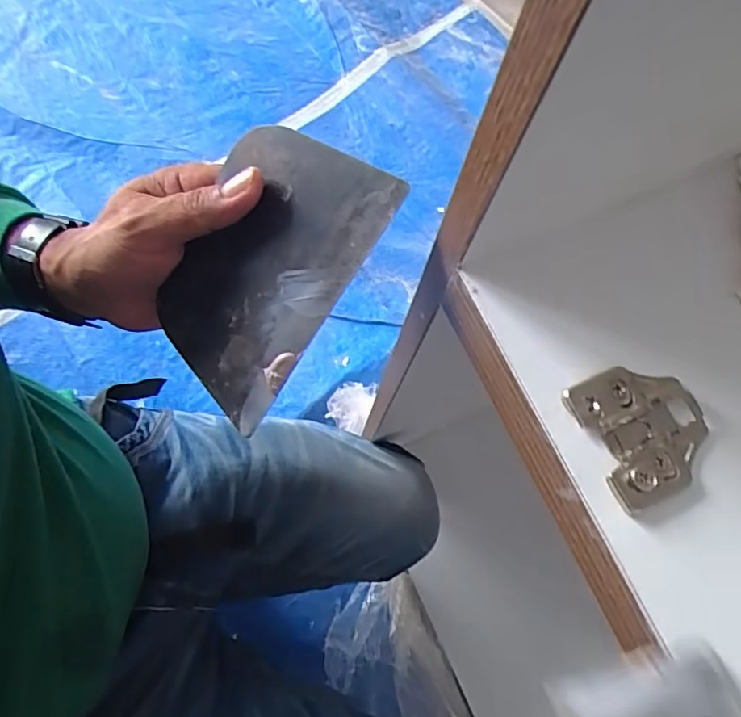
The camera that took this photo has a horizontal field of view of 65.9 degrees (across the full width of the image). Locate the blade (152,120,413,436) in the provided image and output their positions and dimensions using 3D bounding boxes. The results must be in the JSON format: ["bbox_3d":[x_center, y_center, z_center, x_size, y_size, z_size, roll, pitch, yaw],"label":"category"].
[{"bbox_3d":[-0.055,-0.045,0.286,0.088,0.006,0.139,41,108,19],"label":"blade"}]

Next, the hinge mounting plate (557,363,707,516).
[{"bbox_3d":[0.111,0.028,0.229,0.049,0.007,0.052,-22,75,-9],"label":"hinge mounting plate"}]

